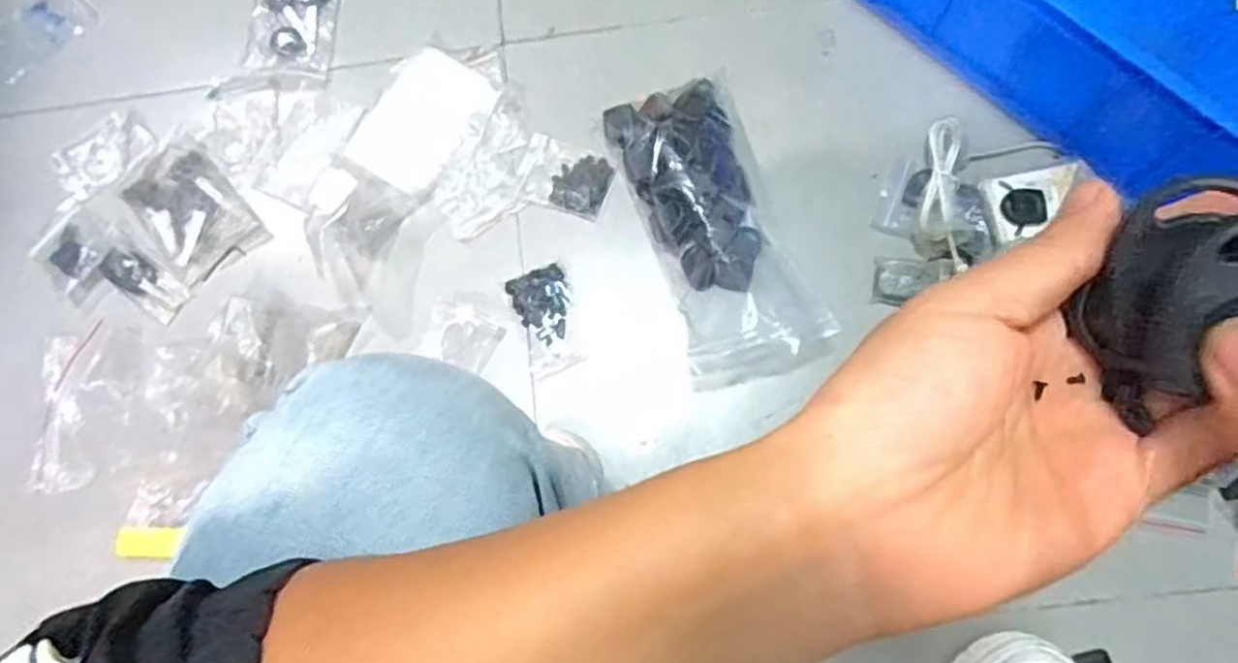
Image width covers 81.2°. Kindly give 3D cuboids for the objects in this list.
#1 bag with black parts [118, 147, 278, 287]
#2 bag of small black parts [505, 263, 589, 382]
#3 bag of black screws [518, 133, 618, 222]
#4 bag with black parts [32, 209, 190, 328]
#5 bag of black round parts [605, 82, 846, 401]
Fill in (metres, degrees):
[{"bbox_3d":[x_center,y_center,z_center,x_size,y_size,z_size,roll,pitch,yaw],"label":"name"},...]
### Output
[{"bbox_3d":[-0.430,-0.120,0.724,0.091,0.013,0.139,-41,79,-8],"label":"bag with black parts"},{"bbox_3d":[-0.066,-0.010,0.685,0.057,0.011,0.099,-18,77,-3],"label":"bag of small black parts"},{"bbox_3d":[-0.054,-0.151,0.710,0.092,0.005,0.068,22,78,6],"label":"bag of black screws"},{"bbox_3d":[-0.508,-0.059,0.714,0.159,0.023,0.079,35,80,9],"label":"bag with black parts"},{"bbox_3d":[0.088,-0.099,0.668,0.122,0.050,0.286,-18,77,-3],"label":"bag of black round parts"}]

